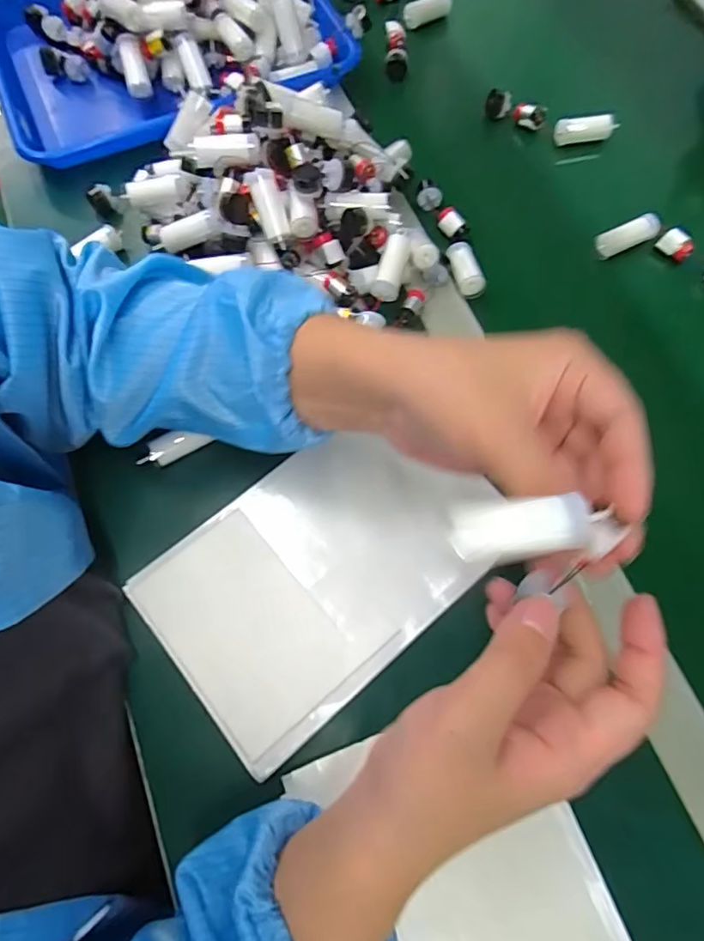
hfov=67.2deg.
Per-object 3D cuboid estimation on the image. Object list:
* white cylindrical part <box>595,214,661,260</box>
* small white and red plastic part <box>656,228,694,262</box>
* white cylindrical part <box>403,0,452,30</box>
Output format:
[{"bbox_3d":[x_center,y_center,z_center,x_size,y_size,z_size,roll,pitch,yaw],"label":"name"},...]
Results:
[{"bbox_3d":[0.241,-0.204,0.461,0.060,0.017,0.017,-23,72,-8],"label":"white cylindrical part"},{"bbox_3d":[0.283,-0.197,0.462,0.028,0.018,0.012,35,74,12],"label":"small white and red plastic part"},{"bbox_3d":[0.080,-0.489,0.562,0.053,0.015,0.022,-19,71,7],"label":"white cylindrical part"}]

